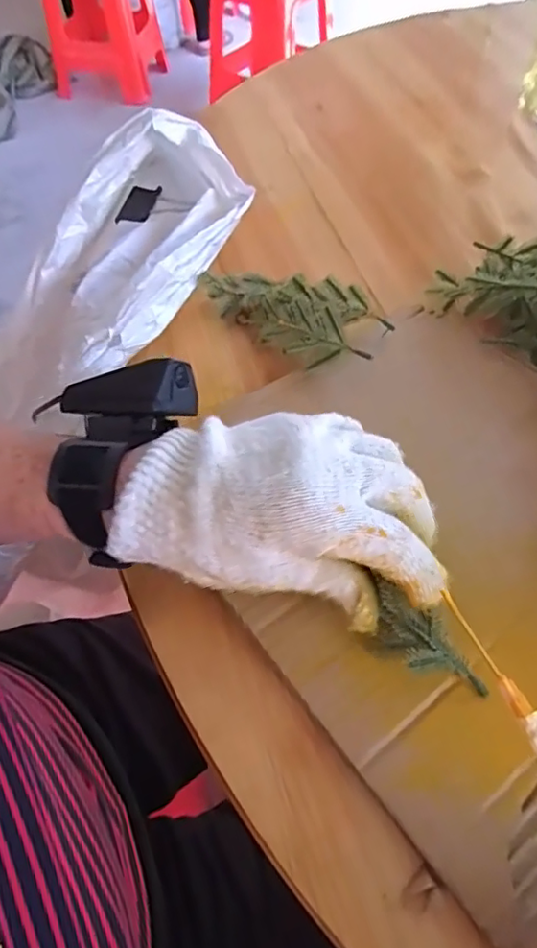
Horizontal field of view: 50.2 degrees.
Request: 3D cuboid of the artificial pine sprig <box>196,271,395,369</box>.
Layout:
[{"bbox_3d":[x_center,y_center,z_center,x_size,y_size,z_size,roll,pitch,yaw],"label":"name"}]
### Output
[{"bbox_3d":[0.013,-0.117,0.404,0.139,0.031,0.067,32,62,20],"label":"artificial pine sprig"}]

